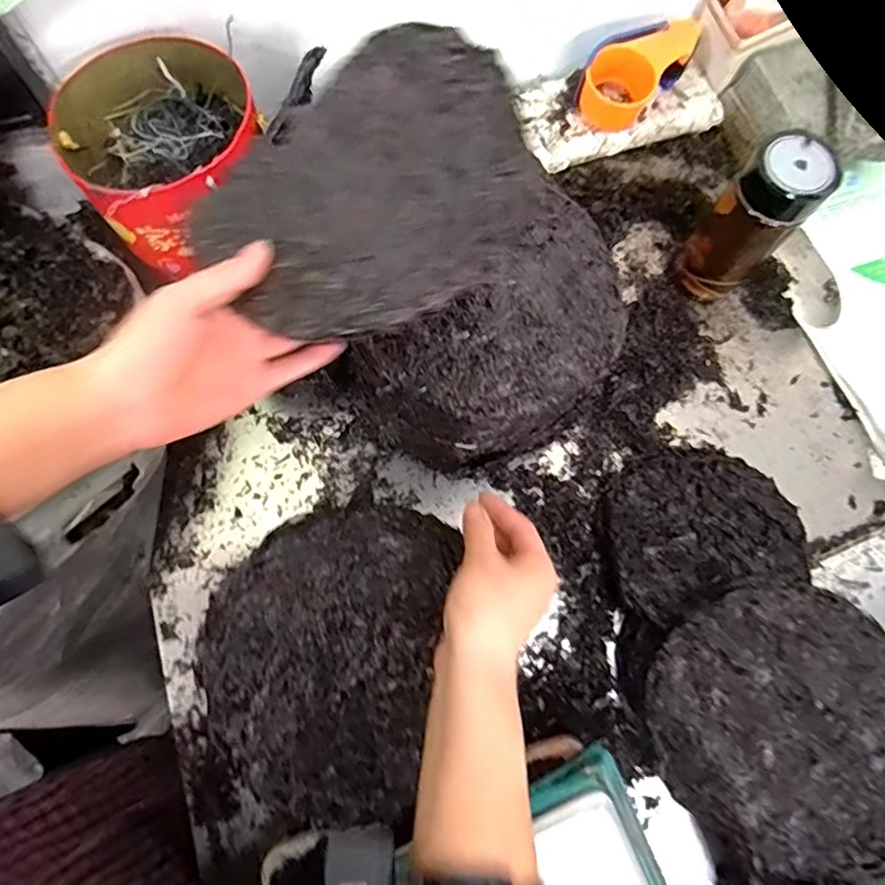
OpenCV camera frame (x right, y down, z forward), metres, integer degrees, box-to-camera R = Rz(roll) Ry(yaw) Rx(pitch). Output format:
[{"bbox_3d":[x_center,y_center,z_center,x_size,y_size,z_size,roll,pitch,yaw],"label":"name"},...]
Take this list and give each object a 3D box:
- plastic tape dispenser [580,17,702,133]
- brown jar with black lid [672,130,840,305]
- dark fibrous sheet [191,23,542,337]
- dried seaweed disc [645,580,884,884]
[{"bbox_3d":[0.227,-0.434,0.667,0.077,0.061,0.156,44,77,10],"label":"plastic tape dispenser"},{"bbox_3d":[0.303,-0.216,0.585,0.079,0.185,0.071,35,76,8],"label":"brown jar with black lid"},{"bbox_3d":[-0.032,-0.139,0.314,0.167,0.005,0.188,41,86,20],"label":"dark fibrous sheet"},{"bbox_3d":[0.273,0.221,0.464,0.198,0.022,0.186,-10,67,25],"label":"dried seaweed disc"}]

